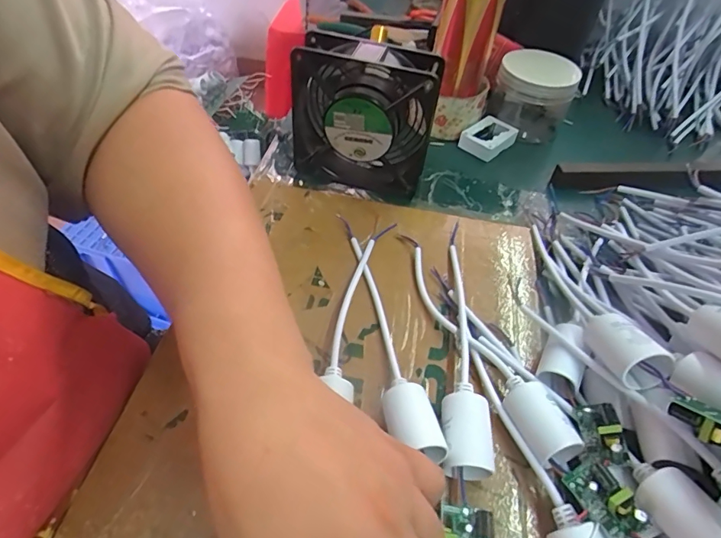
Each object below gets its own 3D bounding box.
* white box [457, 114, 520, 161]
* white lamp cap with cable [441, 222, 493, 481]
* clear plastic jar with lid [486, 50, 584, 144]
[{"bbox_3d":[0.137,-0.141,0.503,0.056,0.022,0.041,-32,58,-28],"label":"white box"},{"bbox_3d":[0.070,0.041,0.324,0.026,0.024,0.201,8,49,2],"label":"white lamp cap with cable"},{"bbox_3d":[0.188,-0.193,0.514,0.085,0.075,0.079,22,50,14],"label":"clear plastic jar with lid"}]

